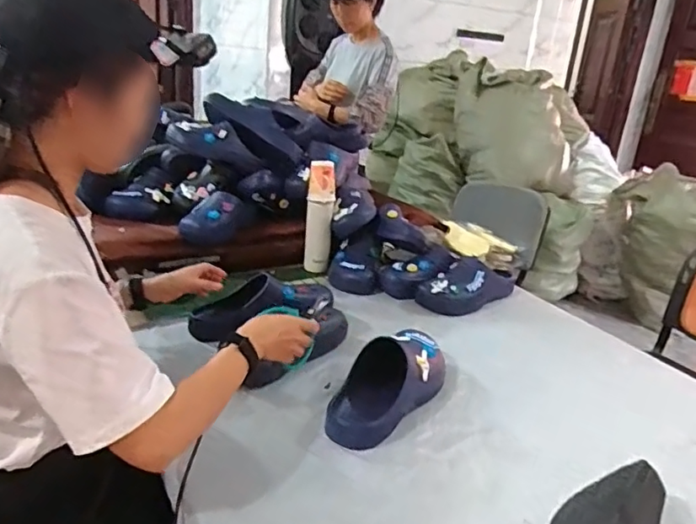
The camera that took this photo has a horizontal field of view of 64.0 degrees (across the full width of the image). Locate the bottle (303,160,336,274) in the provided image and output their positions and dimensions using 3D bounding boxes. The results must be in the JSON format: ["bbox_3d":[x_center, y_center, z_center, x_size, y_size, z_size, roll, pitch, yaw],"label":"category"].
[{"bbox_3d":[-0.070,-0.111,1.408,0.064,0.276,0.054,5,21,-1],"label":"bottle"}]

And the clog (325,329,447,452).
[{"bbox_3d":[0.075,0.183,0.911,0.101,0.095,0.297,18,24,31],"label":"clog"}]

